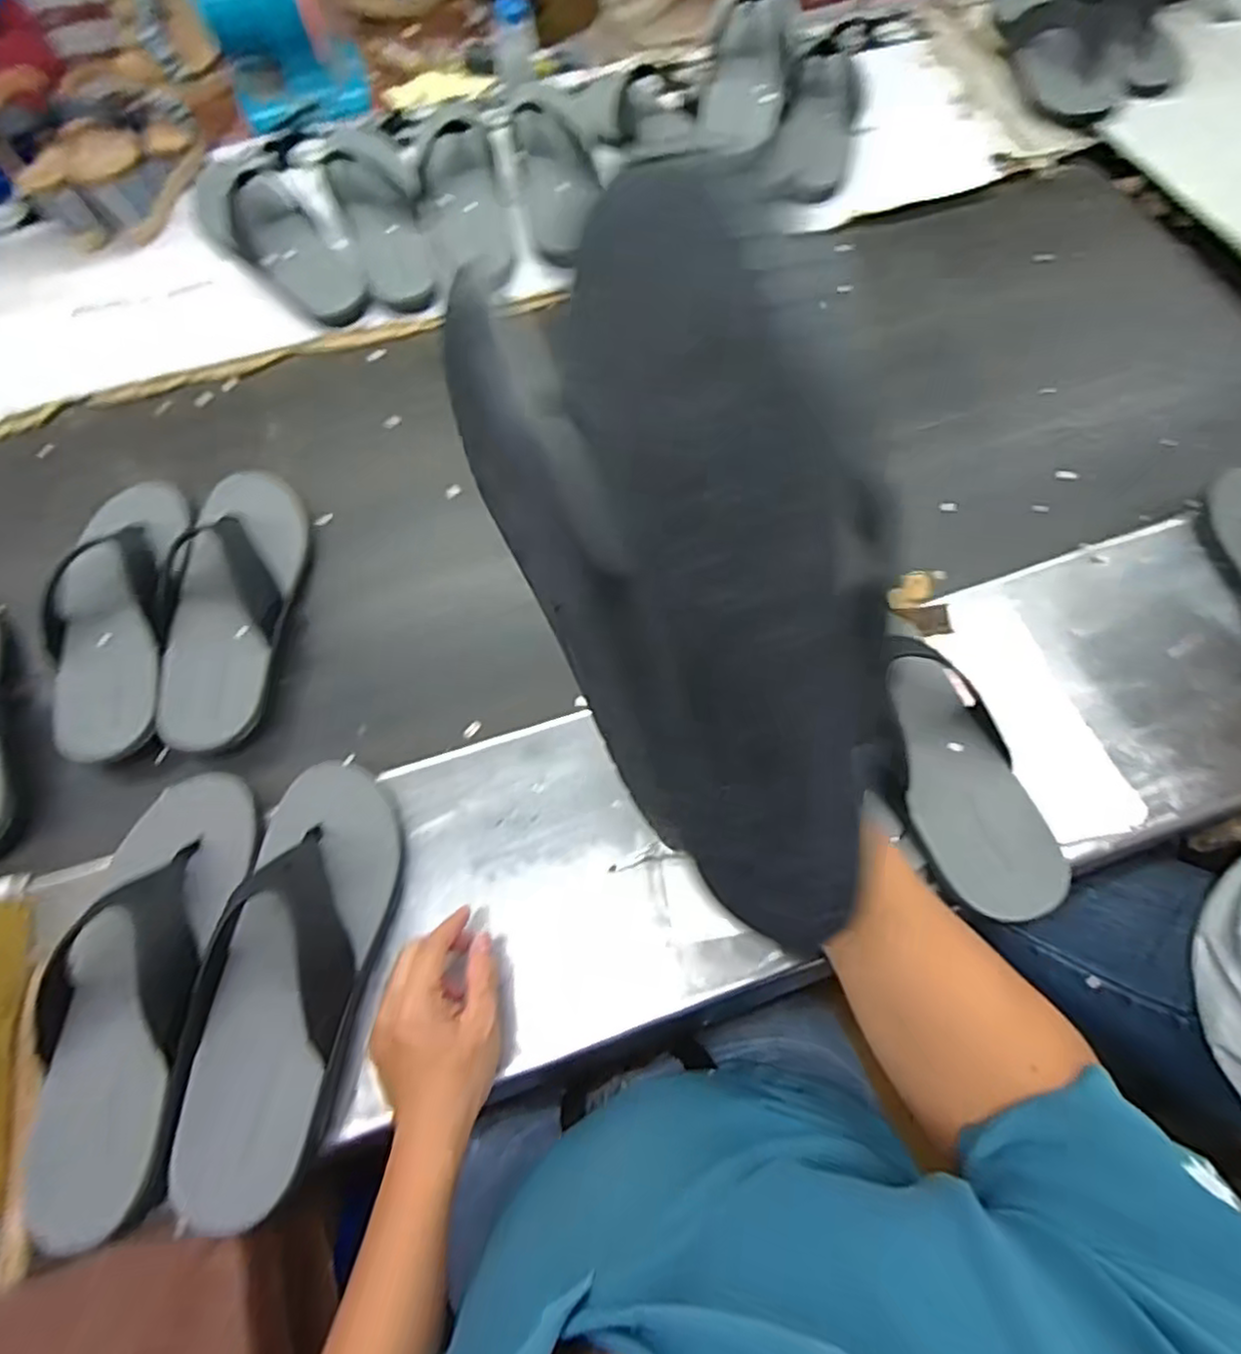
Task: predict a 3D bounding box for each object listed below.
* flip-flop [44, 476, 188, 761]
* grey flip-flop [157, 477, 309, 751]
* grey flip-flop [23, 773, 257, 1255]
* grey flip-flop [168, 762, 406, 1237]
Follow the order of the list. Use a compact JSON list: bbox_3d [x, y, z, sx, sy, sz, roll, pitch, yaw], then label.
[{"bbox_3d":[-0.445,-0.072,0.603,0.107,0.050,0.296,-6,64,0],"label":"flip-flop"},{"bbox_3d":[-0.346,-0.082,0.613,0.098,0.062,0.288,-7,64,-1],"label":"grey flip-flop"},{"bbox_3d":[-0.328,0.200,0.456,0.111,0.067,0.289,1,64,3],"label":"grey flip-flop"},{"bbox_3d":[-0.220,0.191,0.460,0.102,0.073,0.283,2,64,3],"label":"grey flip-flop"}]

